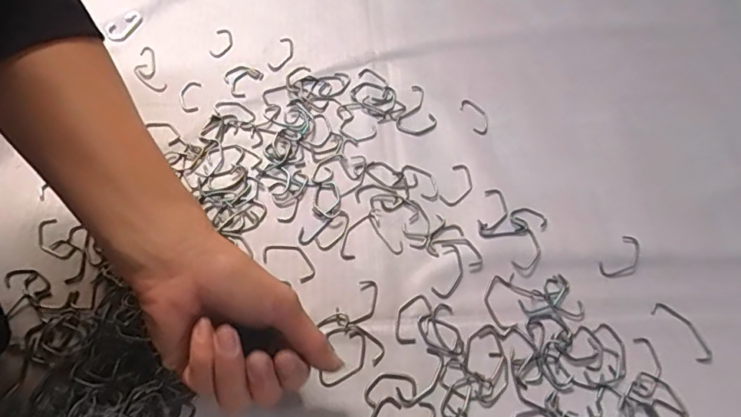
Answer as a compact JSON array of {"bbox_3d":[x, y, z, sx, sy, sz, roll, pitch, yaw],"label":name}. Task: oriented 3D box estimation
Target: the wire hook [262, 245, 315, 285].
[{"bbox_3d":[-0.059,0.038,0.370,0.042,0.004,0.022,27,64,12],"label":"wire hook"}]

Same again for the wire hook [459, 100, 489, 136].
[{"bbox_3d":[0.094,-0.081,0.443,0.019,0.004,0.039,-19,64,-12],"label":"wire hook"}]

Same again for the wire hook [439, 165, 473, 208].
[{"bbox_3d":[0.072,-0.019,0.405,0.021,0.004,0.040,23,63,10],"label":"wire hook"}]

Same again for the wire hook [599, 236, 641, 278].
[{"bbox_3d":[0.191,0.039,0.378,0.039,0.007,0.022,-40,70,-21],"label":"wire hook"}]

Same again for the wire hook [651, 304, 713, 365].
[{"bbox_3d":[0.223,0.087,0.356,0.018,0.004,0.048,-31,67,-18],"label":"wire hook"}]

